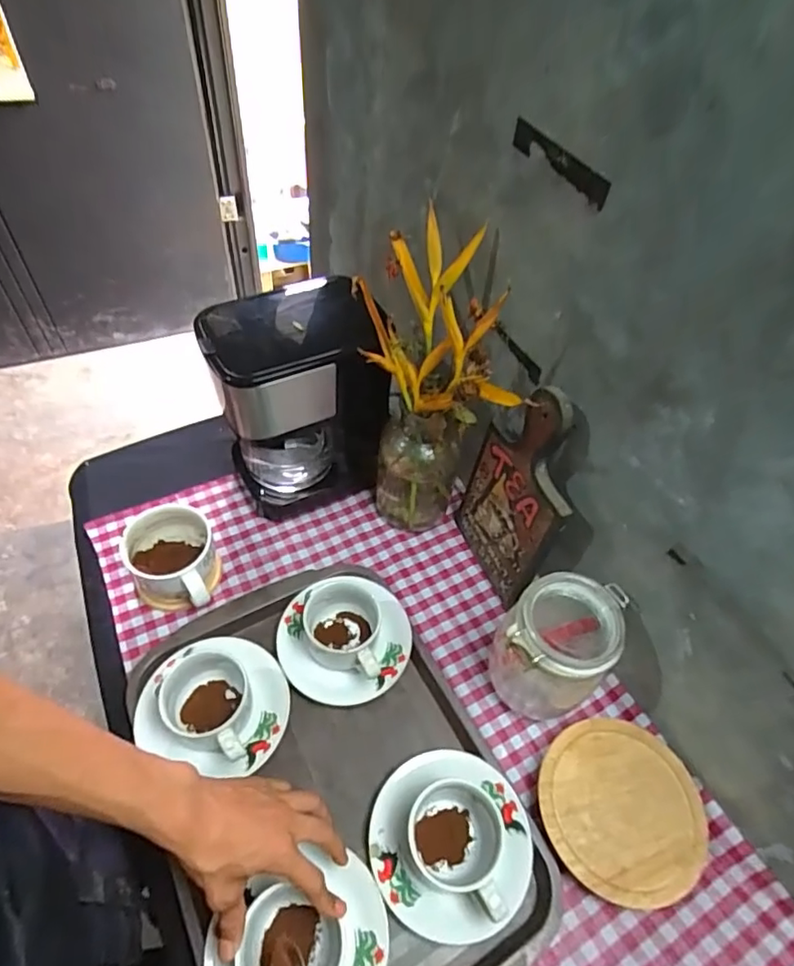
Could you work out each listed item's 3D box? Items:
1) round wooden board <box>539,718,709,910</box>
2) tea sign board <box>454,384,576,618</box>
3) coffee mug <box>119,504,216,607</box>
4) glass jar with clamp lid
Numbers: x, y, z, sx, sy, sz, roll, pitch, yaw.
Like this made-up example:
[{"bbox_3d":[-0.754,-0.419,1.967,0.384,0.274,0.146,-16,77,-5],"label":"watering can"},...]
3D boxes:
[{"bbox_3d":[0.215,0.308,0.536,0.147,0.017,0.152,3,52,-3],"label":"round wooden board"},{"bbox_3d":[0.128,0.012,0.618,0.011,0.284,0.134,-14,56,-21],"label":"tea sign board"},{"bbox_3d":[-0.263,0.095,0.650,0.095,0.075,0.114,-9,52,-11],"label":"coffee mug"},{"bbox_3d":[0.159,0.167,0.576,0.096,0.157,0.105,3,52,-3],"label":"glass jar with clamp lid"}]

